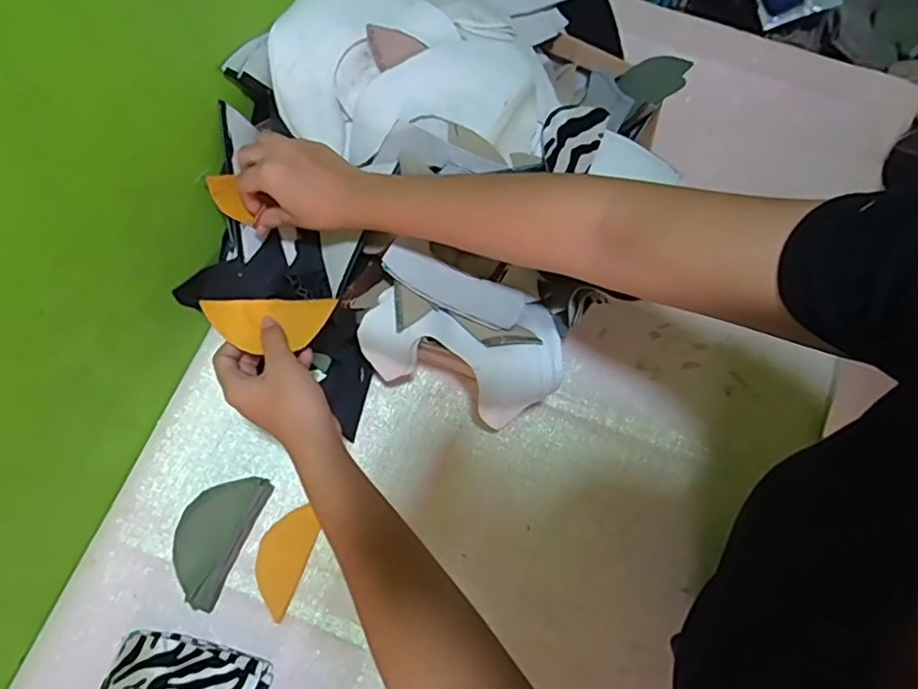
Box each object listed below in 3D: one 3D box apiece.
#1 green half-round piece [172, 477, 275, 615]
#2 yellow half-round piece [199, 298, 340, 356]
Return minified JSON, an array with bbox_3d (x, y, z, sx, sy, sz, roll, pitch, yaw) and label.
[{"bbox_3d":[-0.219,0.169,0.545,0.056,0.023,0.115,22,73,7],"label":"green half-round piece"},{"bbox_3d":[-0.147,-0.016,0.484,0.102,0.005,0.041,-3,85,-31],"label":"yellow half-round piece"}]

